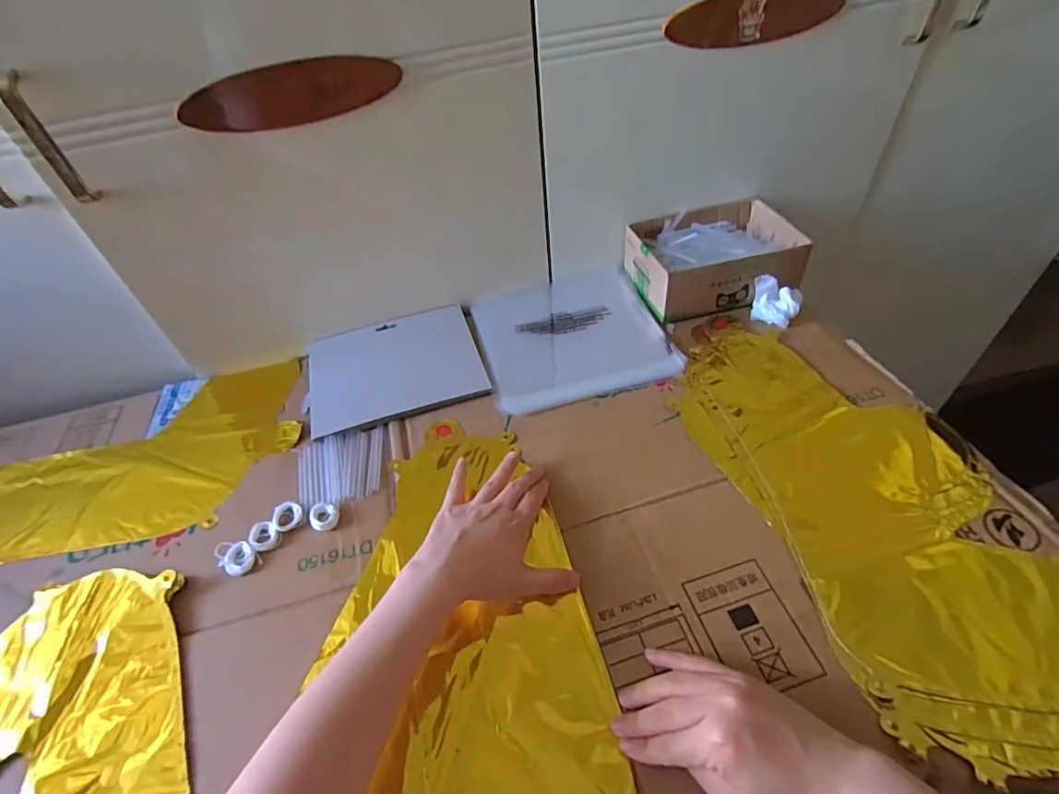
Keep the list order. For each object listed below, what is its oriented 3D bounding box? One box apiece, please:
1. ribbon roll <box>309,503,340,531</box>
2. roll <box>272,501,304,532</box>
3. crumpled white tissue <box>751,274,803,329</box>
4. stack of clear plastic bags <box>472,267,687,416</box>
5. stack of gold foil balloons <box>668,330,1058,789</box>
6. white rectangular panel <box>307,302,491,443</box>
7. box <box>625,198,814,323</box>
[{"bbox_3d":[-0.187,0.109,0.476,0.026,0.005,0.027,-3,47,3],"label":"ribbon roll"},{"bbox_3d":[-0.221,0.109,0.477,0.026,0.005,0.028,-3,47,3],"label":"roll"},{"bbox_3d":[0.290,-0.116,0.612,0.055,0.038,0.055,19,52,21],"label":"crumpled white tissue"},{"bbox_3d":[0.049,-0.083,0.638,0.212,0.012,0.223,-14,48,-7],"label":"stack of clear plastic bags"},{"bbox_3d":[0.300,0.082,0.445,0.220,0.015,0.431,-16,48,-9],"label":"stack of gold foil balloons"},{"bbox_3d":[-0.155,-0.037,0.604,0.190,0.007,0.159,-16,48,-9],"label":"white rectangular panel"},{"bbox_3d":[0.232,-0.174,0.661,0.193,0.069,0.136,-11,48,-5],"label":"box"}]

